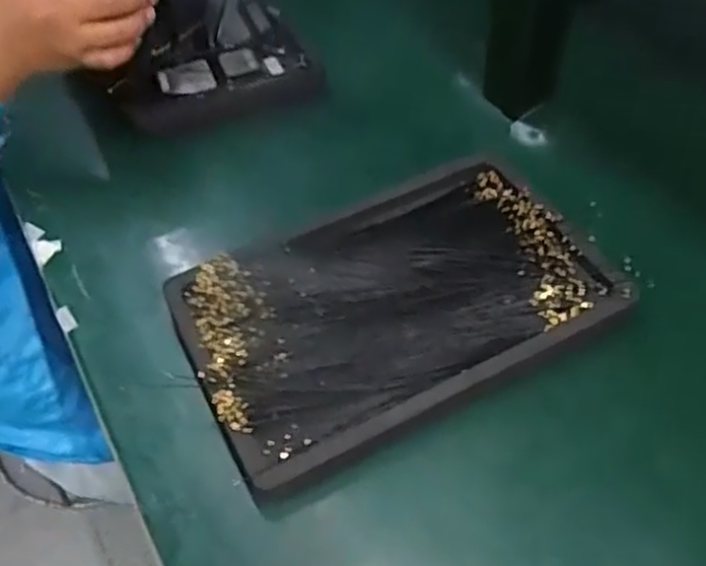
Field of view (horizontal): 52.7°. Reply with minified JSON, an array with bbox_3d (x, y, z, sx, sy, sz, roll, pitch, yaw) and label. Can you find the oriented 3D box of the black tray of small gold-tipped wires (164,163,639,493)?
[{"bbox_3d":[0.023,0.013,0.434,0.239,0.026,0.157,-22,54,-16],"label":"black tray of small gold-tipped wires"}]

